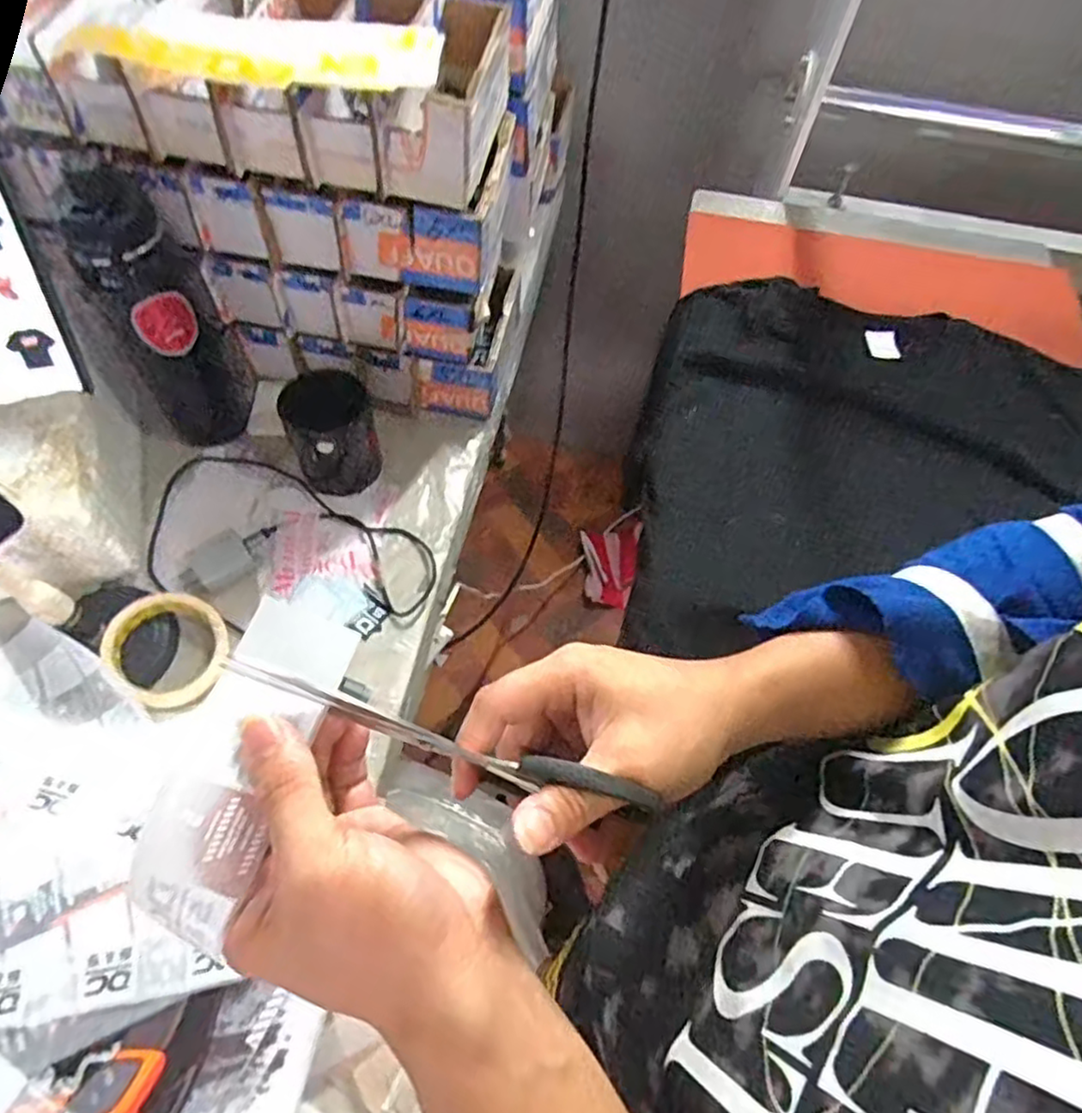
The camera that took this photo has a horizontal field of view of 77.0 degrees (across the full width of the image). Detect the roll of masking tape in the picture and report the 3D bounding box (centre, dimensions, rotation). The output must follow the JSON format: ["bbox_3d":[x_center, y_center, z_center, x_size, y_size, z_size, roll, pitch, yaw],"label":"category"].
[{"bbox_3d":[-0.314,0.078,0.577,0.098,0.032,0.094,2,61,-3],"label":"roll of masking tape"}]

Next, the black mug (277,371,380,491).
[{"bbox_3d":[-0.200,-0.121,0.652,0.077,0.098,0.074,-17,63,-13],"label":"black mug"}]

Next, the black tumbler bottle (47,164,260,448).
[{"bbox_3d":[-0.332,-0.201,0.598,0.098,0.267,0.085,-31,67,-19],"label":"black tumbler bottle"}]

